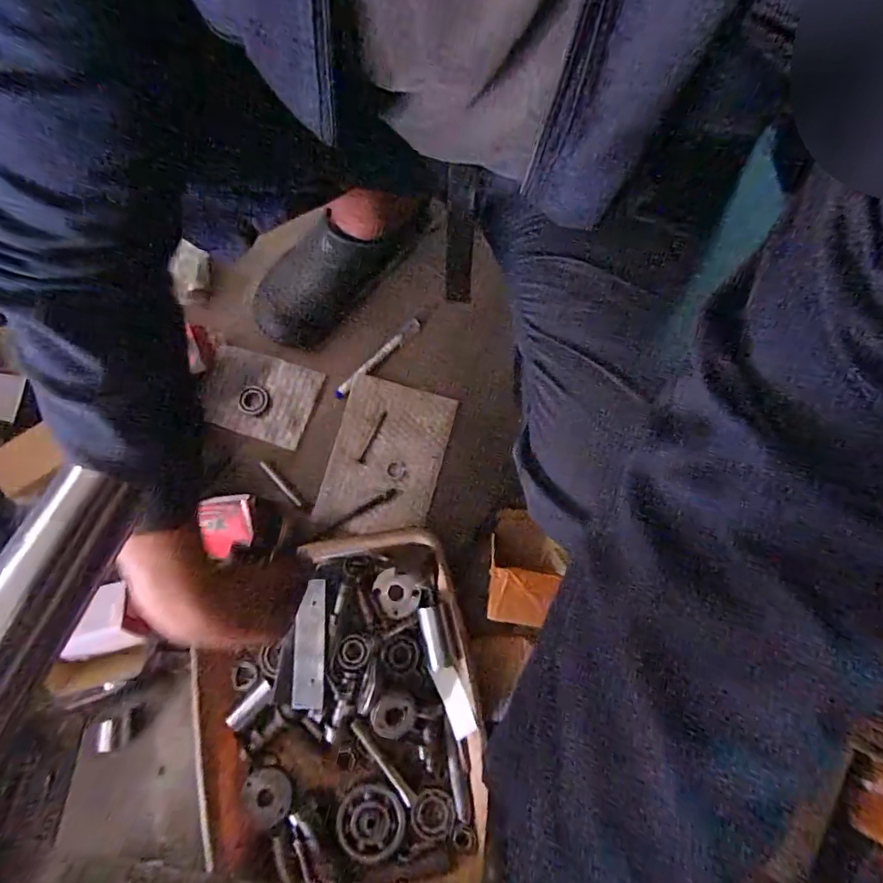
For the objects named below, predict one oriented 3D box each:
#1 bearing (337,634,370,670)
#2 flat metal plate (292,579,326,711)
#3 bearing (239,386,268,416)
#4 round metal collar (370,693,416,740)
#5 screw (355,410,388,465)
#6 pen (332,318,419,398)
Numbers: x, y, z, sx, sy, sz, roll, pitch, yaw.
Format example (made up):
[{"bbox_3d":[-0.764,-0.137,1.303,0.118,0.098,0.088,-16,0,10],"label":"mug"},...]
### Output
[{"bbox_3d":[-0.094,0.226,0.521,0.032,0.010,0.035,0,75,-1],"label":"bearing"},{"bbox_3d":[-0.139,0.209,0.507,0.035,0.005,0.123,-7,73,15],"label":"flat metal plate"},{"bbox_3d":[-0.232,-0.051,0.600,0.033,0.007,0.036,-2,75,-2],"label":"bearing"},{"bbox_3d":[-0.049,0.274,0.489,0.042,0.014,0.042,3,79,-17],"label":"round metal collar"},{"bbox_3d":[-0.082,-0.004,0.590,0.012,0.004,0.071,27,76,6],"label":"screw"},{"bbox_3d":[-0.080,-0.104,0.608,0.137,0.013,0.015,-42,80,-11],"label":"pen"}]

